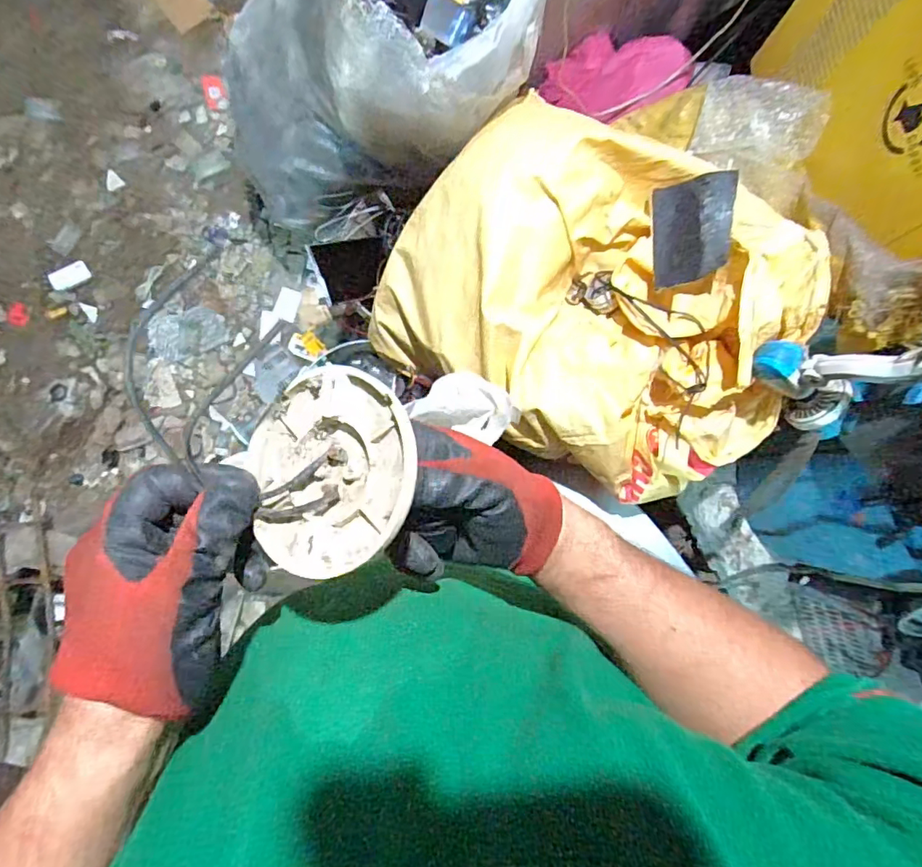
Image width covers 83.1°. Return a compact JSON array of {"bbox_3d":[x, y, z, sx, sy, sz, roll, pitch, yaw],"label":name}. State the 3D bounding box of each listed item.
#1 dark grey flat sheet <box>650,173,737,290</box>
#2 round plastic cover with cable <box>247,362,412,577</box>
[{"bbox_3d":[0.305,-0.269,0.682,0.024,0.102,0.137,3,86,-41],"label":"dark grey flat sheet"},{"bbox_3d":[-0.067,0.018,0.272,0.098,0.018,0.102,-3,82,25],"label":"round plastic cover with cable"}]

